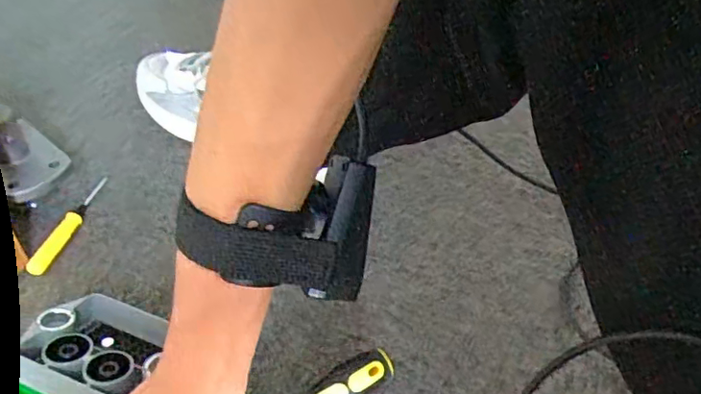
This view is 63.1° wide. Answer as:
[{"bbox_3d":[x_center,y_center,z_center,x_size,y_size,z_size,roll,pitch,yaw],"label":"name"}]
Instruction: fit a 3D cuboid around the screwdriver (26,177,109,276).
[{"bbox_3d":[-0.273,0.023,0.559,0.016,0.014,0.129,11,44,8],"label":"screwdriver"}]

